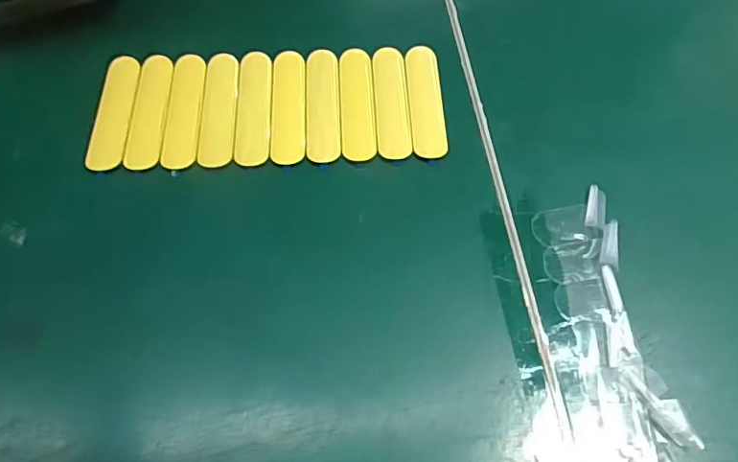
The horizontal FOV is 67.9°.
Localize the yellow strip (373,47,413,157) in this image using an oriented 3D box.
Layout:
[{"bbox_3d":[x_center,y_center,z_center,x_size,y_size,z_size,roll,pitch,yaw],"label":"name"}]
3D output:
[{"bbox_3d":[0.010,-0.059,0.247,0.015,0.004,0.061,-2,63,-1],"label":"yellow strip"}]

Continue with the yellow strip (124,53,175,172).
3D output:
[{"bbox_3d":[-0.099,-0.054,0.246,0.015,0.004,0.060,-1,63,0],"label":"yellow strip"}]

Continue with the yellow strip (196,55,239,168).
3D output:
[{"bbox_3d":[-0.068,-0.056,0.246,0.015,0.004,0.060,-2,63,-1],"label":"yellow strip"}]

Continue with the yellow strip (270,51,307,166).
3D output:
[{"bbox_3d":[-0.036,-0.056,0.246,0.015,0.004,0.061,-2,63,-1],"label":"yellow strip"}]

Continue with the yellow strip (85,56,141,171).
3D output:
[{"bbox_3d":[-0.115,-0.054,0.246,0.016,0.004,0.061,-1,63,0],"label":"yellow strip"}]

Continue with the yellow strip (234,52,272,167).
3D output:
[{"bbox_3d":[-0.052,-0.056,0.246,0.015,0.004,0.061,-2,63,-1],"label":"yellow strip"}]

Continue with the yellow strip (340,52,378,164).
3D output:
[{"bbox_3d":[-0.005,-0.058,0.247,0.015,0.004,0.061,-2,63,-1],"label":"yellow strip"}]

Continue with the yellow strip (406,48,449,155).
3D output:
[{"bbox_3d":[0.026,-0.060,0.247,0.015,0.004,0.062,-2,63,-1],"label":"yellow strip"}]

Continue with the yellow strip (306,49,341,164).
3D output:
[{"bbox_3d":[-0.021,-0.057,0.247,0.015,0.004,0.061,-2,63,-1],"label":"yellow strip"}]

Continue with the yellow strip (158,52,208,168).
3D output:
[{"bbox_3d":[-0.083,-0.055,0.247,0.015,0.004,0.061,-1,63,0],"label":"yellow strip"}]

